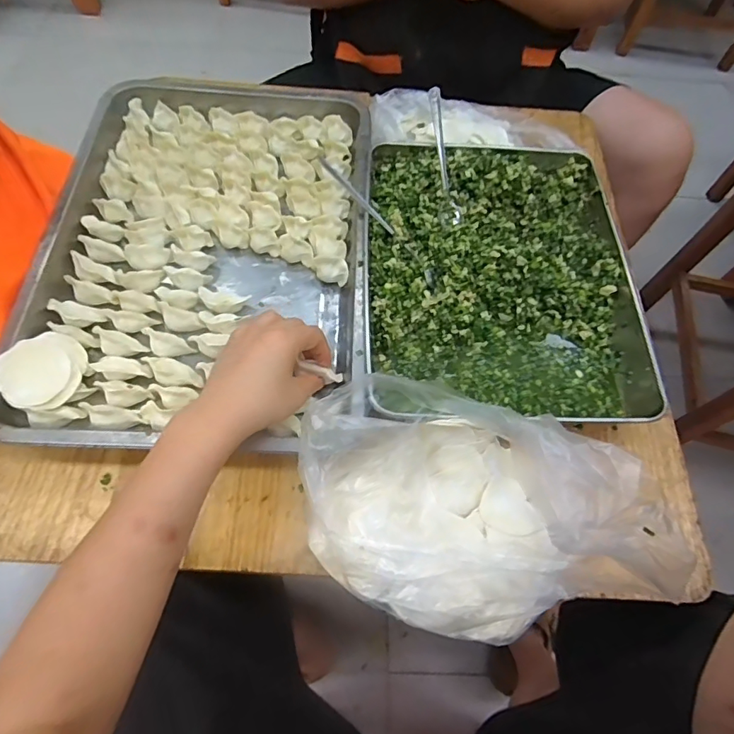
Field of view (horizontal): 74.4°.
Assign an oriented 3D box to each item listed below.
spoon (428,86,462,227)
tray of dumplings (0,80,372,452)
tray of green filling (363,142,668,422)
[{"bbox_3d":[0.089,-0.248,0.574,0.023,0.012,0.164,-8,91,-7],"label":"spoon"},{"bbox_3d":[-0.169,-0.137,0.538,0.321,0.048,0.478,2,62,-2],"label":"tray of dumplings"},{"bbox_3d":[0.140,-0.117,0.538,0.282,0.061,0.362,2,62,-2],"label":"tray of green filling"}]

